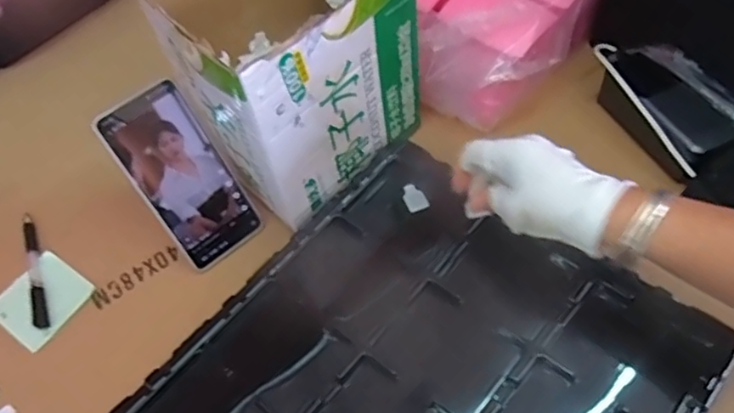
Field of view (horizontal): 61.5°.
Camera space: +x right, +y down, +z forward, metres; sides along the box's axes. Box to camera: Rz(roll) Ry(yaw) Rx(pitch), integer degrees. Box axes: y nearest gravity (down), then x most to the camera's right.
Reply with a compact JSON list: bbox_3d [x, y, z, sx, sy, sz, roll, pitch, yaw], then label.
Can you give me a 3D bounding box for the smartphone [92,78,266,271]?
[{"bbox_3d":[-0.161,-0.026,0.552,0.078,0.163,0.010,-41,28,-21],"label":"smartphone"}]

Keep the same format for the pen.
[{"bbox_3d":[-0.320,0.058,0.591,0.013,0.008,0.133,-21,57,-10],"label":"pen"}]

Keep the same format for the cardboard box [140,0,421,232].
[{"bbox_3d":[-0.064,-0.126,0.566,0.189,0.197,0.161,-39,62,-20],"label":"cardboard box"}]

